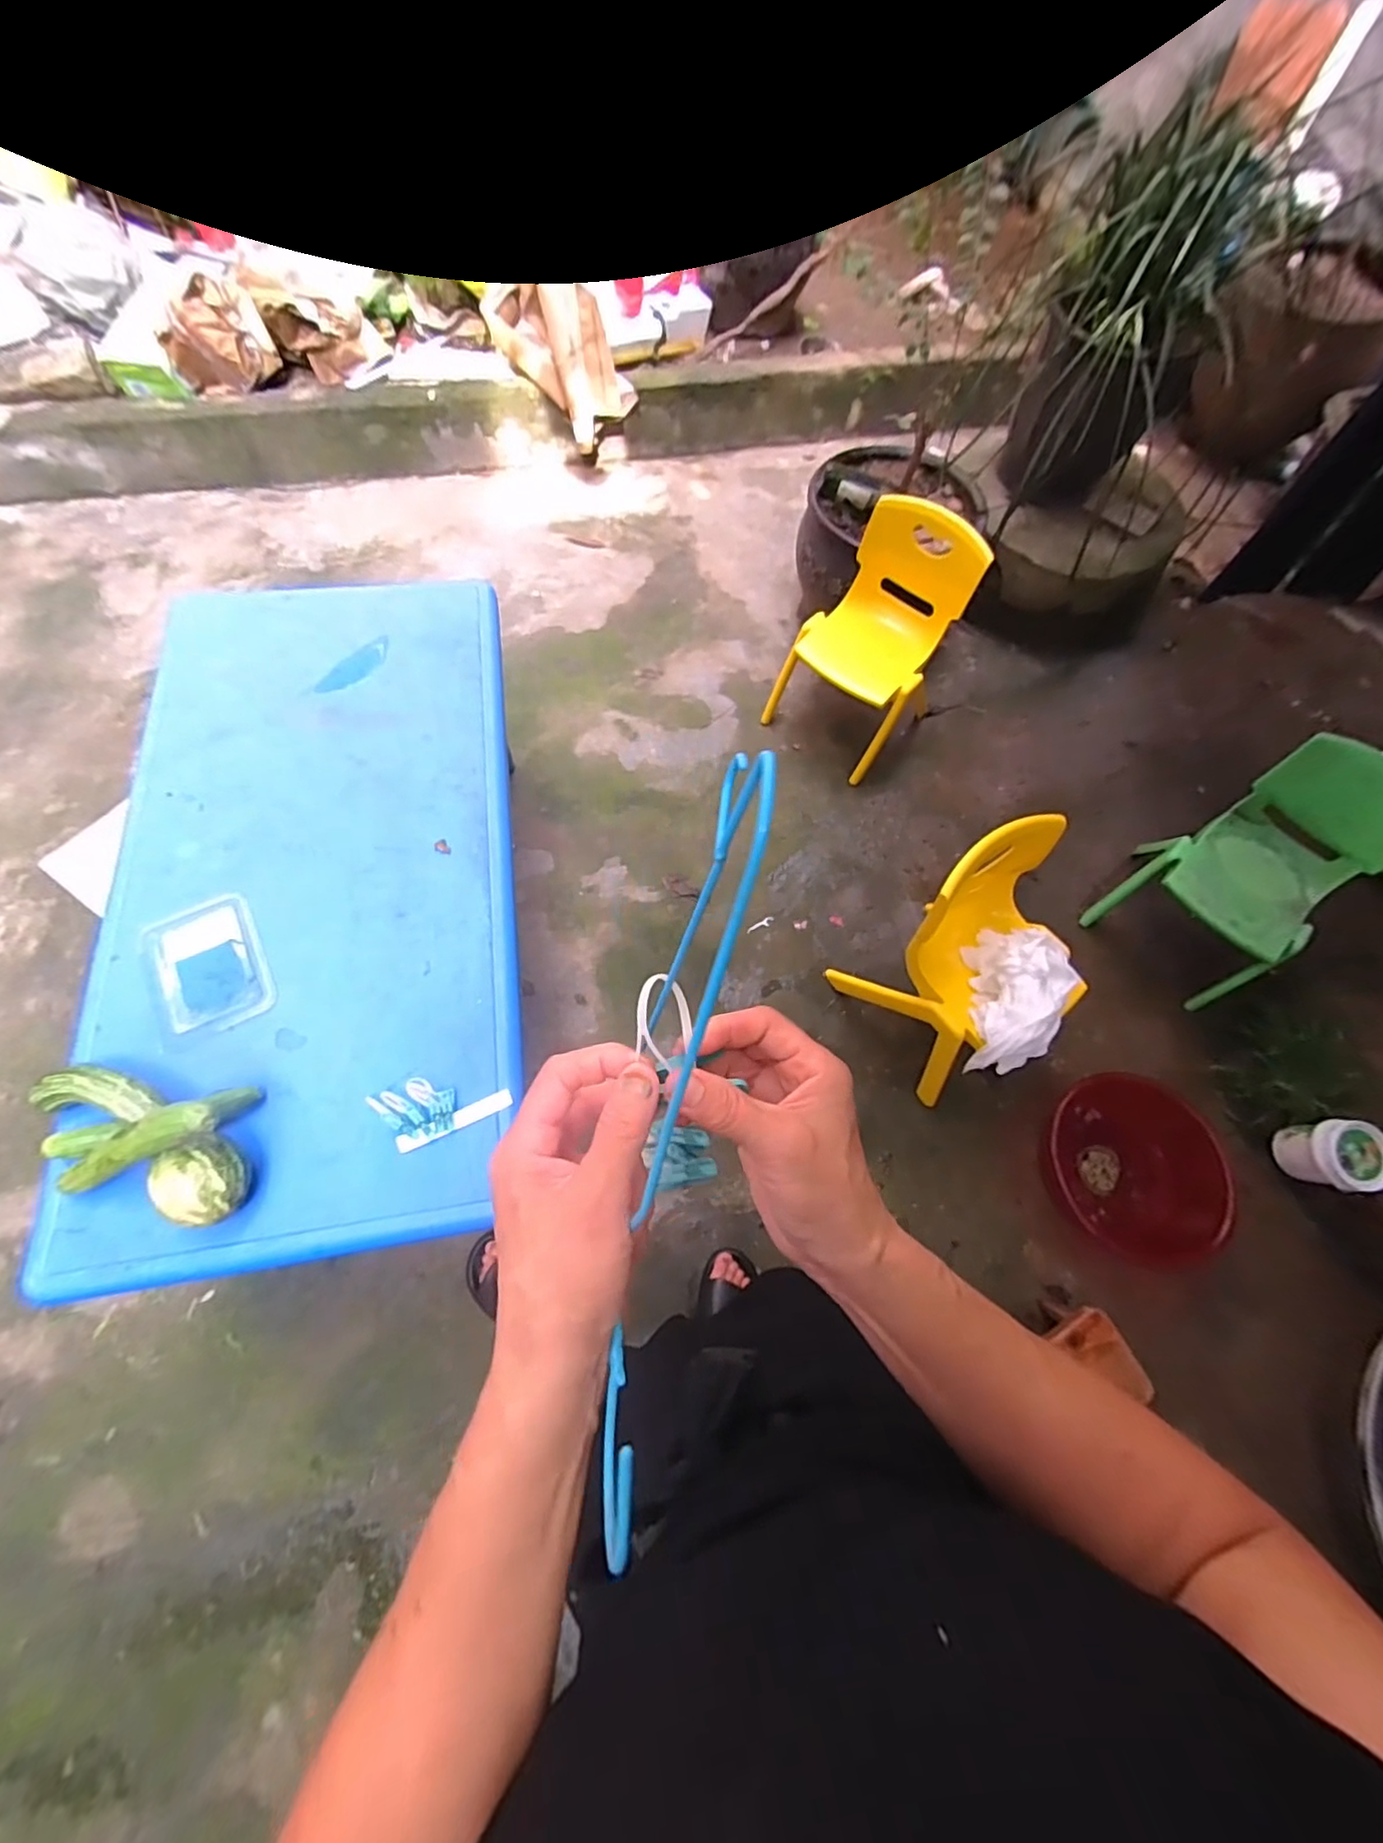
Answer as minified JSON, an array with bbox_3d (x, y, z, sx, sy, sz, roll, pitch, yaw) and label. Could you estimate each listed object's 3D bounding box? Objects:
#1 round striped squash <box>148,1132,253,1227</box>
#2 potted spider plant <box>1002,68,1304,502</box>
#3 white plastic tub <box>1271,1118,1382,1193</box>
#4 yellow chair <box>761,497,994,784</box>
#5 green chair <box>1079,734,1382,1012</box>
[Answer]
[{"bbox_3d":[-0.571,0.304,0.751,0.084,0.091,0.078,1,67,-3],"label":"round striped squash"},{"bbox_3d":[0.870,-1.186,1.289,0.332,0.535,0.308,9,66,0],"label":"potted spider plant"},{"bbox_3d":[1.262,0.459,1.233,0.133,0.133,0.122,1,67,-3],"label":"white plastic tub"},{"bbox_3d":[0.406,-0.631,1.445,0.312,0.479,0.273,39,70,13],"label":"yellow chair"},{"bbox_3d":[1.156,-0.096,1.310,0.304,0.472,0.320,-42,75,-18],"label":"green chair"}]

